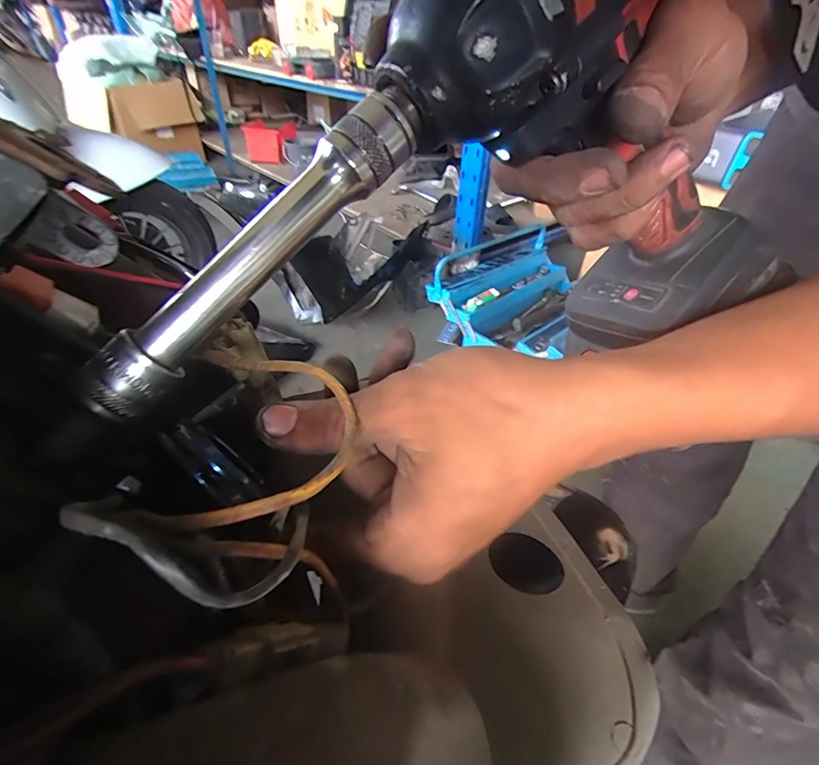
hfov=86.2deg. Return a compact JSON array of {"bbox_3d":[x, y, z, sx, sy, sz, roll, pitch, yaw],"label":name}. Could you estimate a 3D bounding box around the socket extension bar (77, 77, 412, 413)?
[{"bbox_3d":[-0.047,-0.043,0.139,0.134,0.016,0.015,-46,57,-5],"label":"socket extension bar"}]

